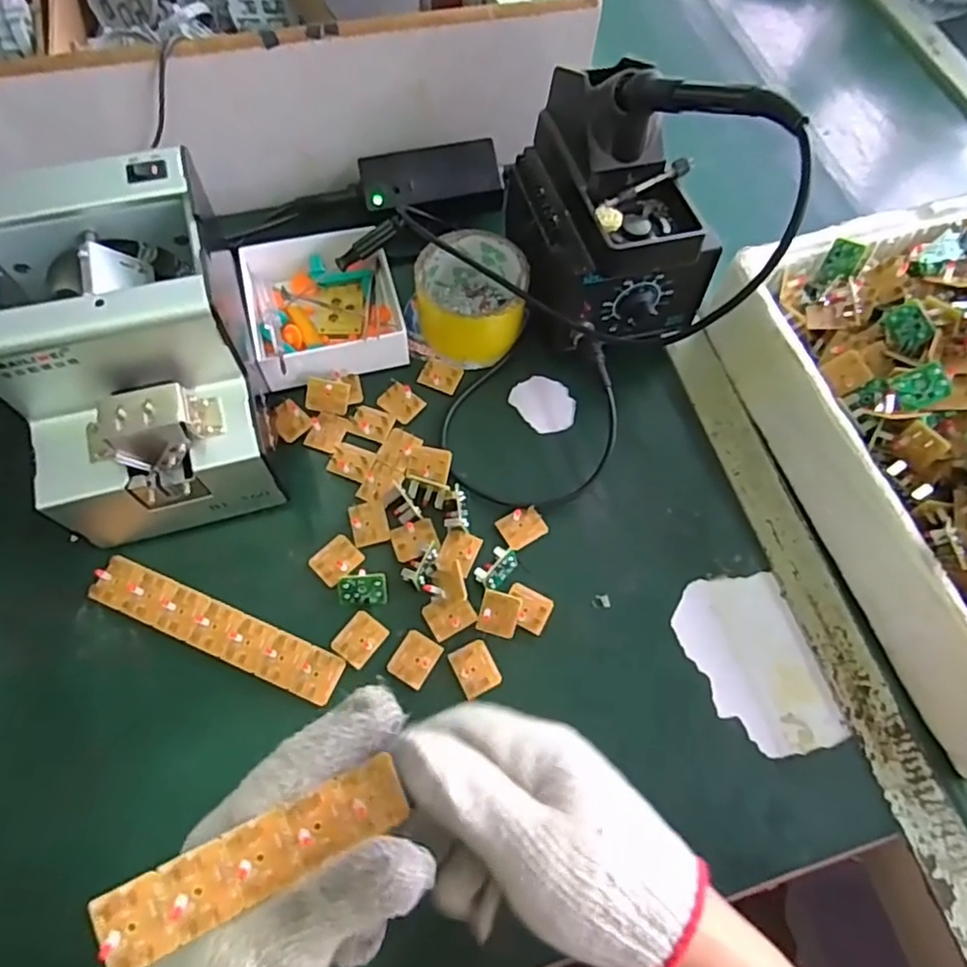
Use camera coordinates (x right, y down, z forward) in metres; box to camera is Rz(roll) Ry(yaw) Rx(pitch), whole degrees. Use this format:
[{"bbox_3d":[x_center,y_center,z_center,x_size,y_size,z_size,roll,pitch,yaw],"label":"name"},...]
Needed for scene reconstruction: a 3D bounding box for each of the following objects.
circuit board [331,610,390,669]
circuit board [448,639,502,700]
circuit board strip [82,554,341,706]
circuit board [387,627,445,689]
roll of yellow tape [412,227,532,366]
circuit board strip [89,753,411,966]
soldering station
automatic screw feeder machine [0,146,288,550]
[{"bbox_3d":[-0.077,0.097,0.391,0.025,0.004,0.030,37,70,4],"label":"circuit board"},{"bbox_3d":[-0.005,0.115,0.387,0.024,0.010,0.031,-25,69,-14],"label":"circuit board"},{"bbox_3d":[-0.166,0.090,0.388,0.165,0.007,0.029,22,66,7],"label":"circuit board strip"},{"bbox_3d":[-0.042,0.109,0.389,0.025,0.005,0.030,29,67,10],"label":"circuit board"},{"bbox_3d":[-0.010,-0.141,0.478,0.079,0.057,0.089,1,65,-3],"label":"roll of yellow tape"},{"bbox_3d":[-0.088,0.150,0.252,0.117,0.004,0.027,-19,83,-24],"label":"circuit board strip"},{"bbox_3d":[0.091,-0.195,0.452,0.122,0.158,0.155,-8,66,-7],"label":"soldering station"},{"bbox_3d":[-0.209,-0.070,0.383,0.122,0.145,0.166,-15,67,-10],"label":"automatic screw feeder machine"}]

